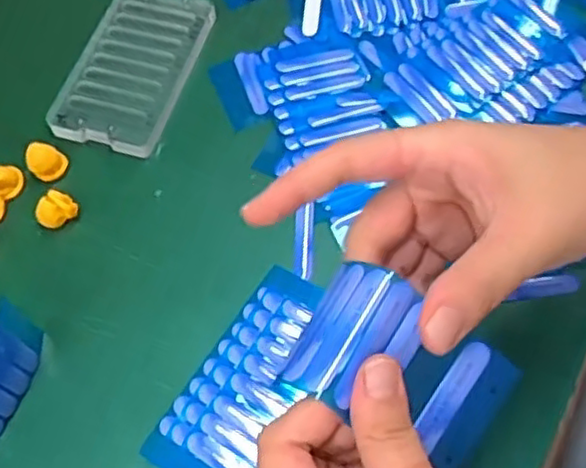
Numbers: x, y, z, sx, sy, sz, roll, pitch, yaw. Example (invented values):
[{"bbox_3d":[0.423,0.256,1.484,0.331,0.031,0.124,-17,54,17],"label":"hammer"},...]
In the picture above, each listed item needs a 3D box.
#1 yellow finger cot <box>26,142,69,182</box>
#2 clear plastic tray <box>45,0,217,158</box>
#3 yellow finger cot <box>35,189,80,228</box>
[{"bbox_3d":[-0.145,-0.043,0.394,0.020,0.020,0.016,-25,63,-10],"label":"yellow finger cot"},{"bbox_3d":[-0.101,-0.108,0.429,0.070,0.015,0.123,11,63,9],"label":"clear plastic tray"},{"bbox_3d":[-0.134,-0.013,0.379,0.022,0.018,0.016,-39,66,-16],"label":"yellow finger cot"}]

